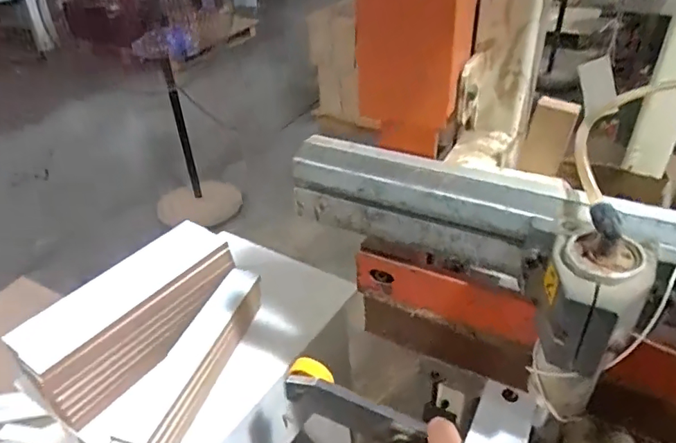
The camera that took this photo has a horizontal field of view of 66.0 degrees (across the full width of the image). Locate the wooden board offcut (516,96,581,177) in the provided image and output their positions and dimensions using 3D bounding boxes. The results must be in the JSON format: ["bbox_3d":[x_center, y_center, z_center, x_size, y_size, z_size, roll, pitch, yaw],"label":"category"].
[{"bbox_3d":[0.153,-0.061,0.379,0.032,0.057,0.009,3,36,6],"label":"wooden board offcut"}]

